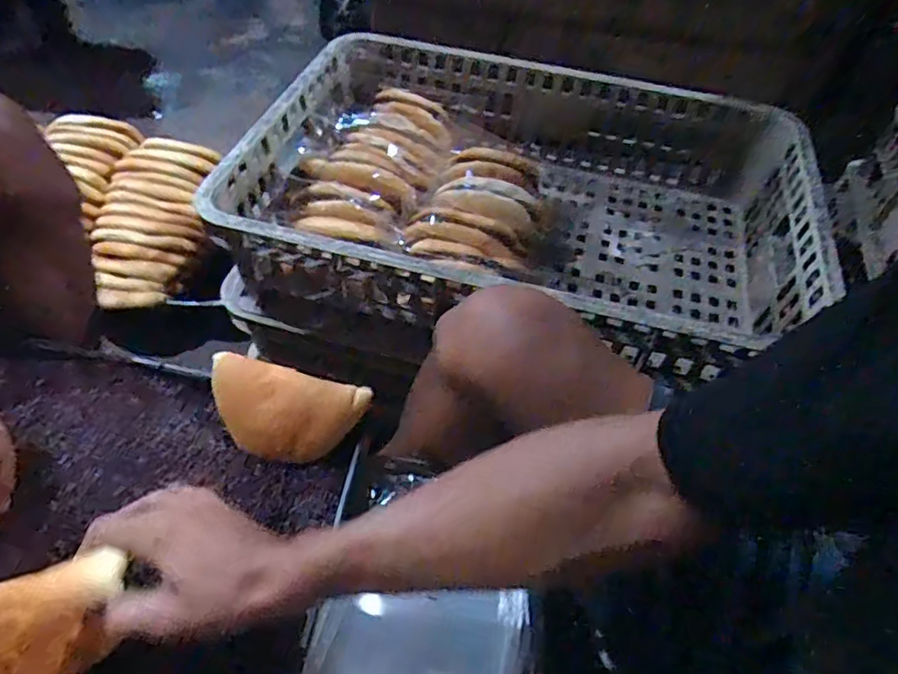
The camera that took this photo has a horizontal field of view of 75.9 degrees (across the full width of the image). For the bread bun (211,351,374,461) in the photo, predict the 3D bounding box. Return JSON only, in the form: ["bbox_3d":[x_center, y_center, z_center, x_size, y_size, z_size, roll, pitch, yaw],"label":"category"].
[{"bbox_3d":[-0.147,0.066,0.517,0.139,0.038,0.081,12,80,-1],"label":"bread bun"}]

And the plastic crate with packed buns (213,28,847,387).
[{"bbox_3d":[0.088,-0.150,0.667,0.585,0.139,0.414,13,51,5],"label":"plastic crate with packed buns"}]

